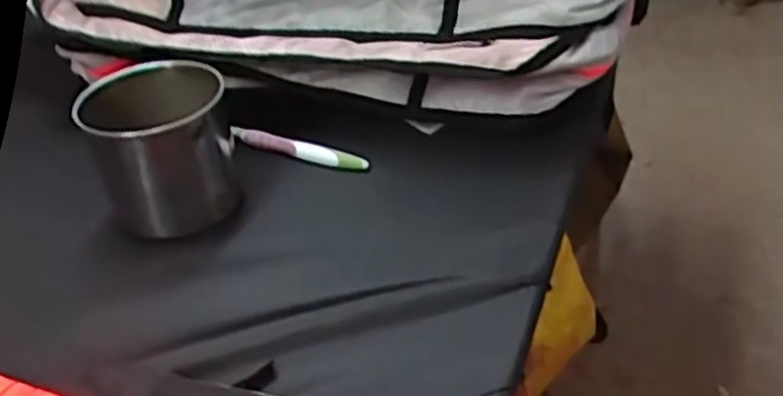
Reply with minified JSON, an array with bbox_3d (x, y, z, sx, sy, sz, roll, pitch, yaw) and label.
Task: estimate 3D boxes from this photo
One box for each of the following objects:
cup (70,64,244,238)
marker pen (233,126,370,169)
[{"bbox_3d":[-0.169,-0.044,0.546,0.101,0.099,0.104,-3,36,2],"label":"cup"},{"bbox_3d":[-0.077,-0.042,0.604,0.128,0.011,0.009,12,40,22],"label":"marker pen"}]

